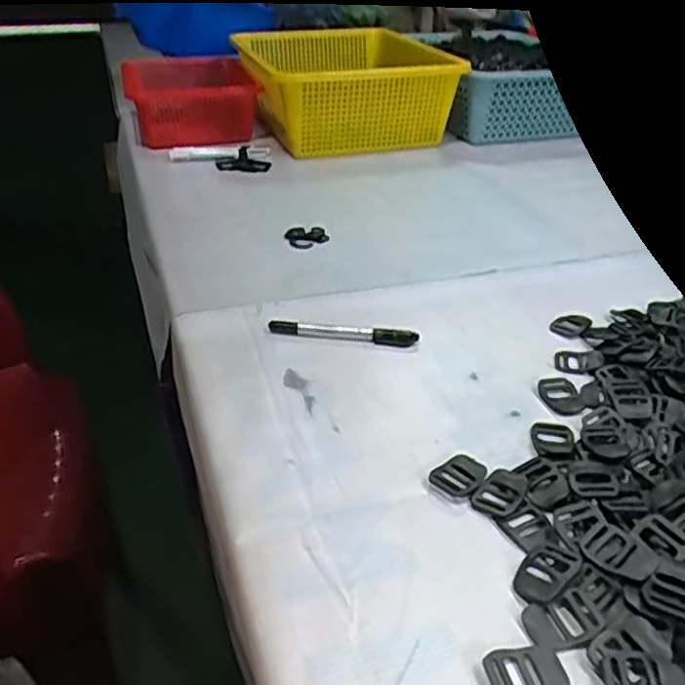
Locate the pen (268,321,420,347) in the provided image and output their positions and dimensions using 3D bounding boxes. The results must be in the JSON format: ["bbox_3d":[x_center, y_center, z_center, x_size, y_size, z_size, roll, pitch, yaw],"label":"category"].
[{"bbox_3d":[0.000,-0.009,0.575,0.131,0.016,0.016,5,33,6],"label":"pen"}]

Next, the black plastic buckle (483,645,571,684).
[{"bbox_3d":[0.091,0.164,0.320,0.037,0.004,0.029,-7,34,-13],"label":"black plastic buckle"}]

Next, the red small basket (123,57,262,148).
[{"bbox_3d":[-0.275,-0.439,1.170,0.222,0.091,0.363,-6,33,-11],"label":"red small basket"}]

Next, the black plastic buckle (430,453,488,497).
[{"bbox_3d":[0.078,0.089,0.435,0.030,0.005,0.037,26,40,33],"label":"black plastic buckle"}]

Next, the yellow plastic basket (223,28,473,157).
[{"bbox_3d":[-0.017,-0.479,1.205,0.294,0.115,0.457,-7,34,-13],"label":"yellow plastic basket"}]

